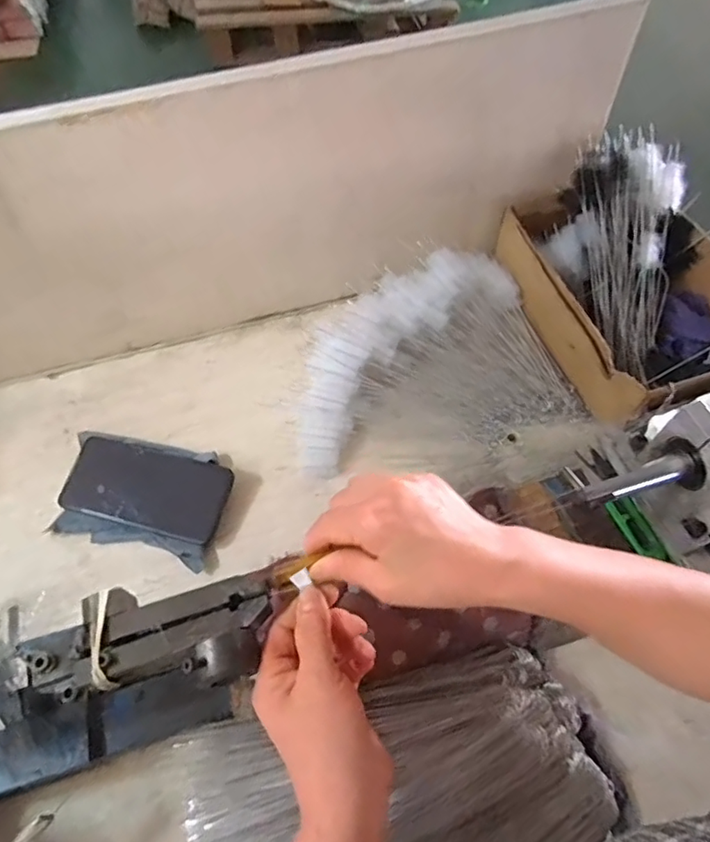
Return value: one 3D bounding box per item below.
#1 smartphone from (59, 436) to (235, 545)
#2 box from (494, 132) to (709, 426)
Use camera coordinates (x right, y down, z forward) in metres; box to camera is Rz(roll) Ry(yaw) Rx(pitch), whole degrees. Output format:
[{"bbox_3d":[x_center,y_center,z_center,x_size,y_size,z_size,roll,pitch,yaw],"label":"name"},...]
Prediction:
[{"bbox_3d":[-0.205,0.066,0.541,0.158,0.006,0.077,13,69,8],"label":"smartphone"},{"bbox_3d":[0.302,-0.151,0.584,0.193,0.134,0.286,-16,60,-10],"label":"box"}]

